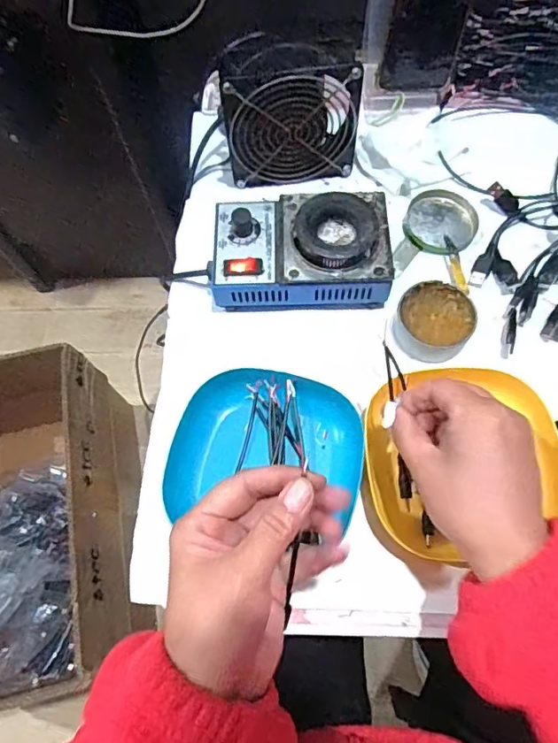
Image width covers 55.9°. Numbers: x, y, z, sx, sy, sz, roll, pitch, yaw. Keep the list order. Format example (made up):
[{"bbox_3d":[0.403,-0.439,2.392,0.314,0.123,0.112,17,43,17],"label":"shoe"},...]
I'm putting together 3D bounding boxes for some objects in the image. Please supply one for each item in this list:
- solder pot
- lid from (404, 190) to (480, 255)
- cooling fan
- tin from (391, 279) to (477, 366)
[{"bbox_3d":[0.019,-0.108,0.457,0.149,0.060,0.094,-2,67,2],"label":"solder pot"},{"bbox_3d":[0.154,-0.142,0.497,0.065,0.008,0.068,-1,67,2],"label":"lid"},{"bbox_3d":[0.011,-0.227,0.469,0.117,0.135,0.032,-6,67,0],"label":"cooling fan"},{"bbox_3d":[0.130,-0.041,0.442,0.061,0.022,0.067,-1,67,2],"label":"tin"}]

